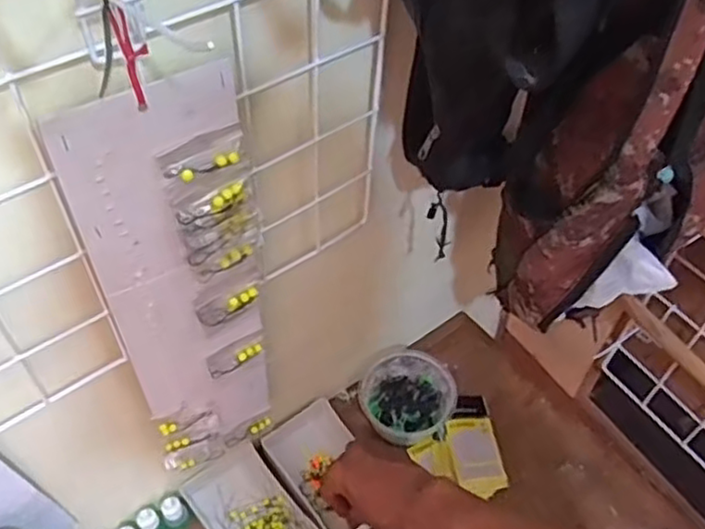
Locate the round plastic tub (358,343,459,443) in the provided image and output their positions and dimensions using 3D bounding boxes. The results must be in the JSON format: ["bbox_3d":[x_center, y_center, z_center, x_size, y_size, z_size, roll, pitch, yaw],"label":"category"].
[{"bbox_3d":[0.054,0.139,0.748,0.098,0.040,0.099,2,51,-2],"label":"round plastic tub"}]

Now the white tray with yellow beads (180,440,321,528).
[{"bbox_3d":[-0.100,0.246,0.680,0.082,0.028,0.143,-32,60,-26],"label":"white tray with yellow beads"}]

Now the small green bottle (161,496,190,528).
[{"bbox_3d":[-0.172,0.240,0.668,0.021,0.043,0.023,-23,56,-21],"label":"small green bottle"}]

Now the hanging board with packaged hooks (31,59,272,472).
[{"bbox_3d":[-0.108,0.036,0.475,0.101,0.373,0.022,-25,56,-21],"label":"hanging board with packaged hooks"}]

